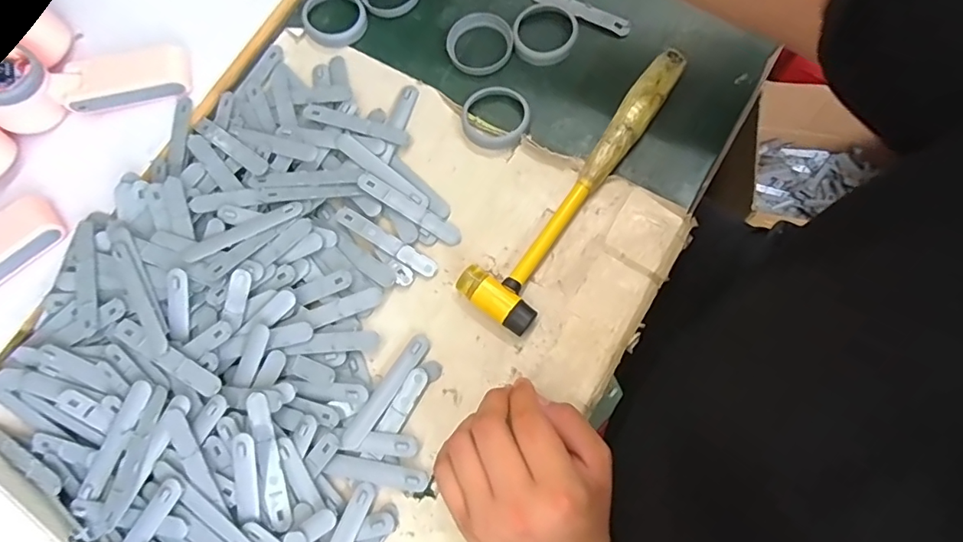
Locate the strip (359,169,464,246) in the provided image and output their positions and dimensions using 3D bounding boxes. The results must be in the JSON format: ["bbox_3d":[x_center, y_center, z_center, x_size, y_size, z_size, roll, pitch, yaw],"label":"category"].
[{"bbox_3d":[-0.057,-0.051,0.413,0.094,0.004,0.017,33,78,2],"label":"strip"}]

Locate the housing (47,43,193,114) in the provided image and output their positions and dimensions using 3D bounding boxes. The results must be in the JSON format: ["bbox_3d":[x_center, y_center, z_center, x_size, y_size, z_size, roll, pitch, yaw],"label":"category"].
[{"bbox_3d":[-0.308,-0.162,0.438,0.112,0.023,0.049,-14,72,2],"label":"housing"}]

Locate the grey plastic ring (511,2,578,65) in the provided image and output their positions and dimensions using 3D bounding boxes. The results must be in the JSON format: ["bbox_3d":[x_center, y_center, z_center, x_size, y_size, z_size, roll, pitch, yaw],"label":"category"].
[{"bbox_3d":[0.057,-0.212,0.450,0.055,0.008,0.061,22,77,13],"label":"grey plastic ring"}]

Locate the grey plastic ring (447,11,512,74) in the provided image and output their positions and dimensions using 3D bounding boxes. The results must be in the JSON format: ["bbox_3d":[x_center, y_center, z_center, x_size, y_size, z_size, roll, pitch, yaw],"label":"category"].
[{"bbox_3d":[-0.001,-0.203,0.451,0.056,0.008,0.055,-2,73,6],"label":"grey plastic ring"}]

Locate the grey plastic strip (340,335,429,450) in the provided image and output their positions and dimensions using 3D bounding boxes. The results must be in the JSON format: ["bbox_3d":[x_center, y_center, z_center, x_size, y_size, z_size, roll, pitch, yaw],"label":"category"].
[{"bbox_3d":[-0.072,0.089,0.377,0.017,0.006,0.094,32,80,15],"label":"grey plastic strip"}]

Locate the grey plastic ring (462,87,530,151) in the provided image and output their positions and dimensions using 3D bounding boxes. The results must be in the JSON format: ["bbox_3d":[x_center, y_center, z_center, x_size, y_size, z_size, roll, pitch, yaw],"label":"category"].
[{"bbox_3d":[0.012,-0.131,0.431,0.057,0.012,0.057,-2,73,6],"label":"grey plastic ring"}]

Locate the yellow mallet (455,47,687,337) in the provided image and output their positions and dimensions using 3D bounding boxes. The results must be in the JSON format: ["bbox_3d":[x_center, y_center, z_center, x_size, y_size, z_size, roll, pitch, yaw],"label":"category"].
[{"bbox_3d":[0.085,-0.070,0.402,0.060,0.028,0.262,37,81,15],"label":"yellow mallet"}]

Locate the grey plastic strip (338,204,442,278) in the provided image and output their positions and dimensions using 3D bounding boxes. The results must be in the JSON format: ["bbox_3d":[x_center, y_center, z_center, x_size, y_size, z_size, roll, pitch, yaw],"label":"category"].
[{"bbox_3d":[-0.077,-0.024,0.410,0.094,0.004,0.015,31,79,14],"label":"grey plastic strip"}]

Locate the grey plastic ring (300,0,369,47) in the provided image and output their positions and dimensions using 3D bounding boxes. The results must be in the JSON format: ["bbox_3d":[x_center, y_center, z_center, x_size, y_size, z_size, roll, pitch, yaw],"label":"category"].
[{"bbox_3d":[-0.136,-0.234,0.470,0.058,0.012,0.053,-2,73,6],"label":"grey plastic ring"}]

